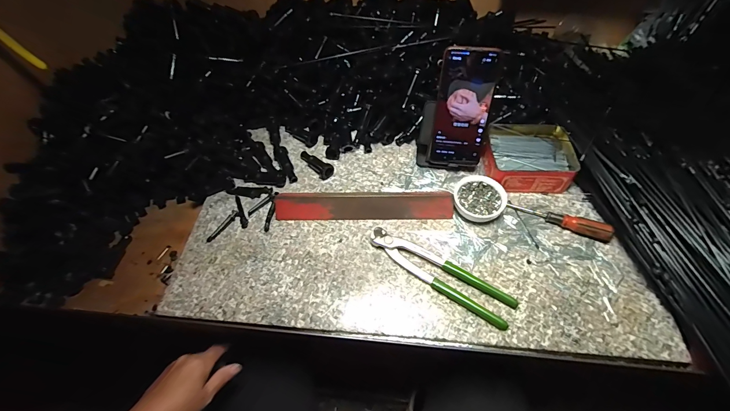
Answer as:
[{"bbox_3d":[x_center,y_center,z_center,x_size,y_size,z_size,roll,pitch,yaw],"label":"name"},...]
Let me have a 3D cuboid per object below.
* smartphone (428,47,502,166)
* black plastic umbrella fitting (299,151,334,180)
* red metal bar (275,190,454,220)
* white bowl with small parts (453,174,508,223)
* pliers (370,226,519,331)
[{"bbox_3d":[0.141,-0.136,0.485,0.076,0.164,0.008,7,33,8],"label":"smartphone"},{"bbox_3d":[-0.079,-0.071,0.548,0.022,0.026,0.065,-36,62,-19],"label":"black plastic umbrella fitting"},{"bbox_3d":[-0.003,-0.009,0.500,0.257,0.024,0.054,-1,56,2],"label":"red metal bar"},{"bbox_3d":[0.166,-0.010,0.489,0.071,0.021,0.066,-1,56,2],"label":"white bowl with small parts"},{"bbox_3d":[0.095,0.085,0.438,0.198,0.015,0.043,29,62,20],"label":"pliers"}]

